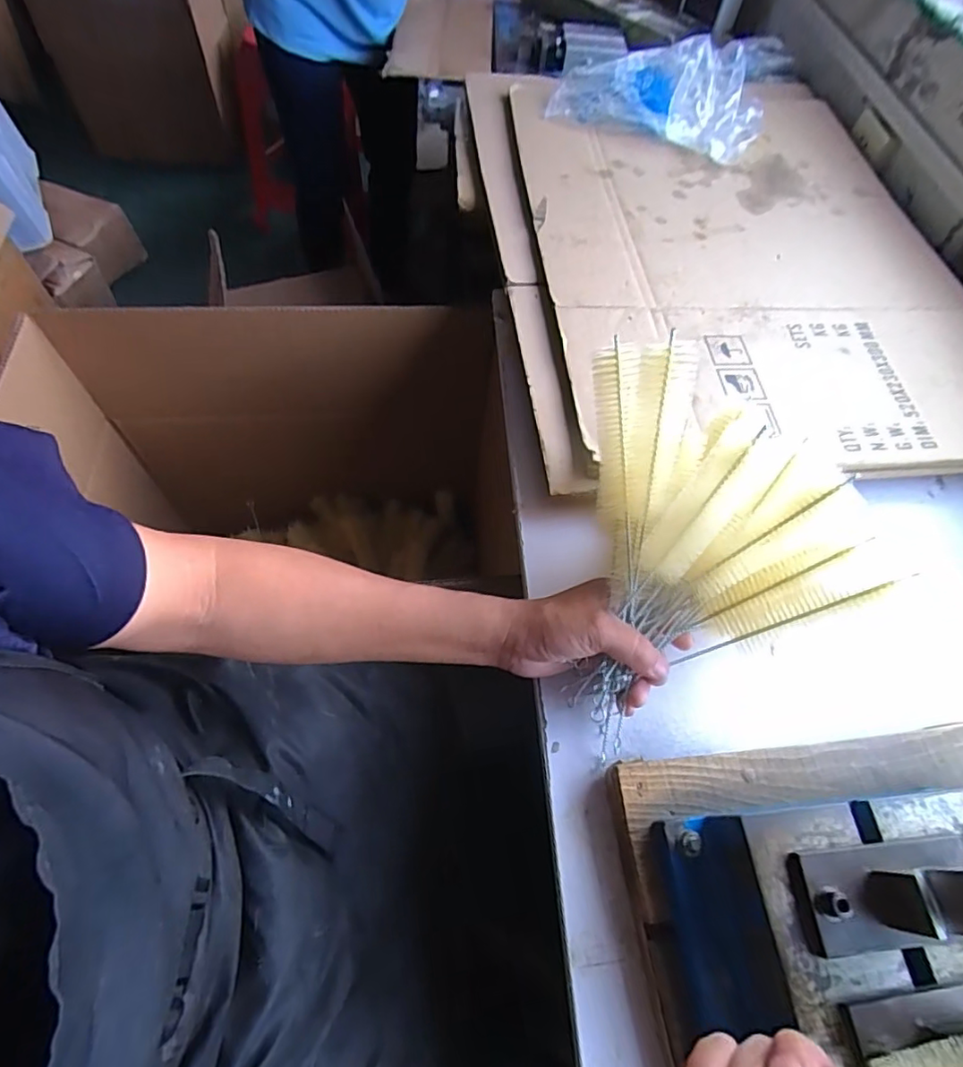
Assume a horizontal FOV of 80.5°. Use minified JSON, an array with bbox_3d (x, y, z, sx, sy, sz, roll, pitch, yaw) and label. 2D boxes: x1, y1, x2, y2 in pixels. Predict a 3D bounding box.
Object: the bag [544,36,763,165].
[{"bbox_3d":[0.275,-0.670,0.850,0.292,0.065,0.196,22,61,7],"label":"bag"}]

